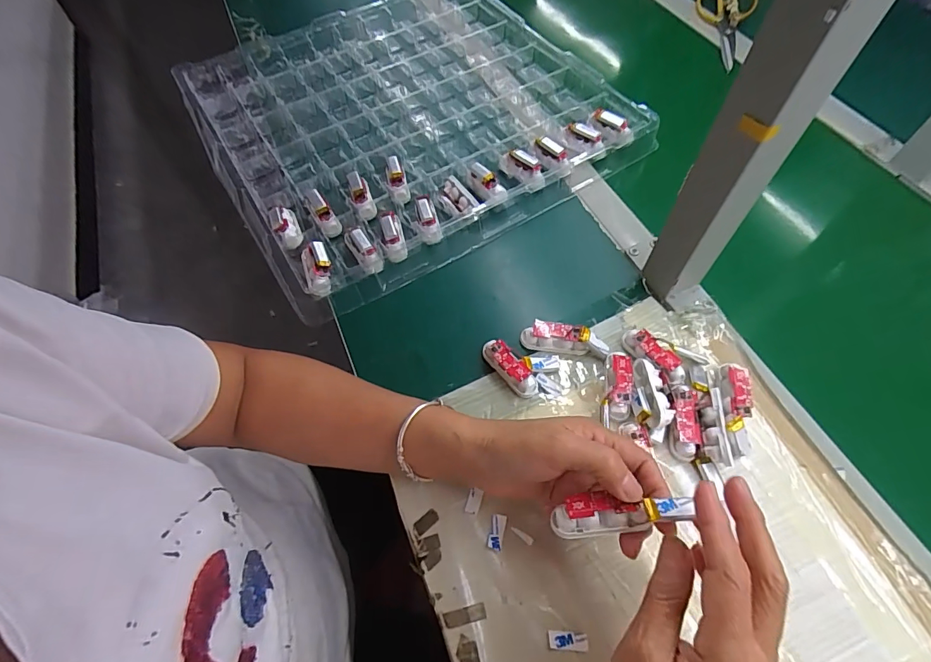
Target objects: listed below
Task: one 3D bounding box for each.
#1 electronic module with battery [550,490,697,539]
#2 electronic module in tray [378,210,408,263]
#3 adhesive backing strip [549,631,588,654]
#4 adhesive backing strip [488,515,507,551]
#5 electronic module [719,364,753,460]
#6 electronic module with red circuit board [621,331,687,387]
[{"bbox_3d":[0.096,0.114,0.278,0.083,0.021,0.022,-12,58,16],"label":"electronic module with battery"},{"bbox_3d":[-0.077,-0.102,0.472,0.022,0.024,0.064,-14,61,-6],"label":"electronic module in tray"},{"bbox_3d":[0.070,0.211,0.303,0.025,0.004,0.011,2,55,5],"label":"adhesive backing strip"},{"bbox_3d":[0.024,0.152,0.337,0.011,0.004,0.024,10,61,7],"label":"adhesive backing strip"},{"bbox_3d":[0.223,0.061,0.365,0.024,0.019,0.081,14,61,9],"label":"electronic module"},{"bbox_3d":[0.167,0.020,0.394,0.018,0.018,0.062,-38,66,-18],"label":"electronic module with red circuit board"}]

